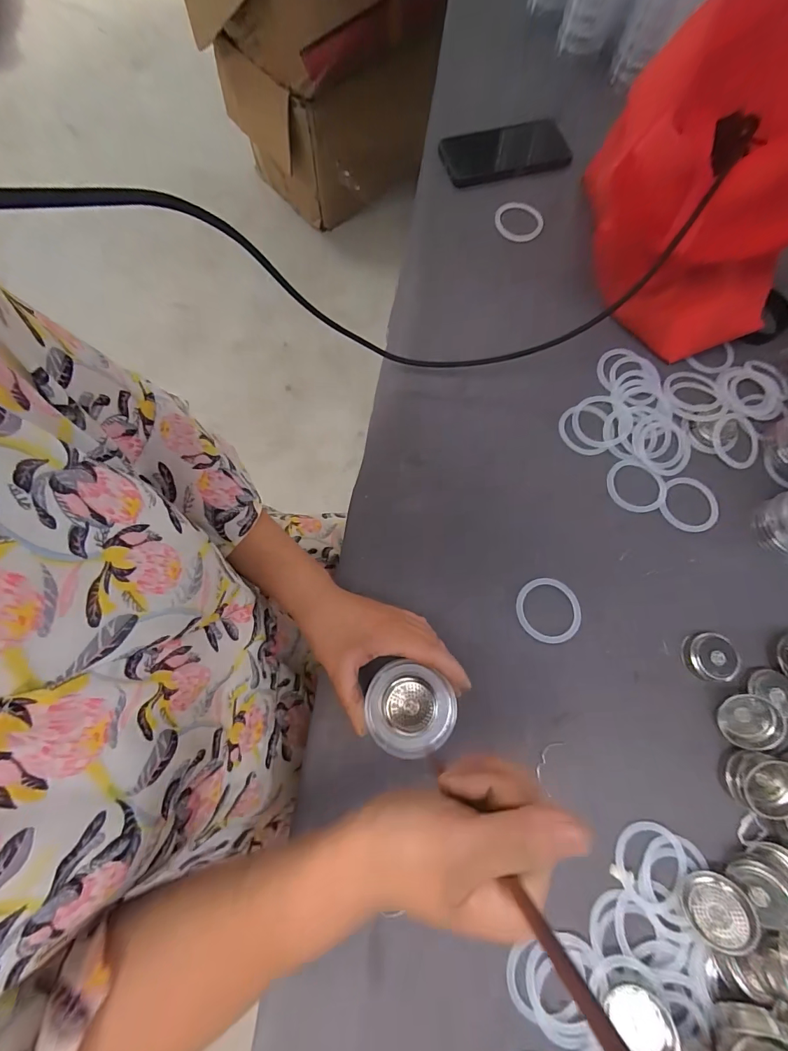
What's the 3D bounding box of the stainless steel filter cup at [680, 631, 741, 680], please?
[{"bbox_3d":[0.282,0.117,0.366,0.040,0.015,0.040,0,75,-1],"label":"stainless steel filter cup"}]

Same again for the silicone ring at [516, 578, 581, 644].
[{"bbox_3d":[0.142,0.078,0.377,0.061,0.010,0.056,0,75,-1],"label":"silicone ring"}]

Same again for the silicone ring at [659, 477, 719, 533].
[{"bbox_3d":[0.299,-0.021,0.412,0.055,0.004,0.062,27,76,6],"label":"silicone ring"}]

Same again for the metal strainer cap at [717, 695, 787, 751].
[{"bbox_3d":[0.303,0.167,0.350,0.043,0.015,0.042,-7,75,28],"label":"metal strainer cap"}]

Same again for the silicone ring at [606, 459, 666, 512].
[{"bbox_3d":[0.247,-0.041,0.417,0.060,0.006,0.057,0,75,-1],"label":"silicone ring"}]

